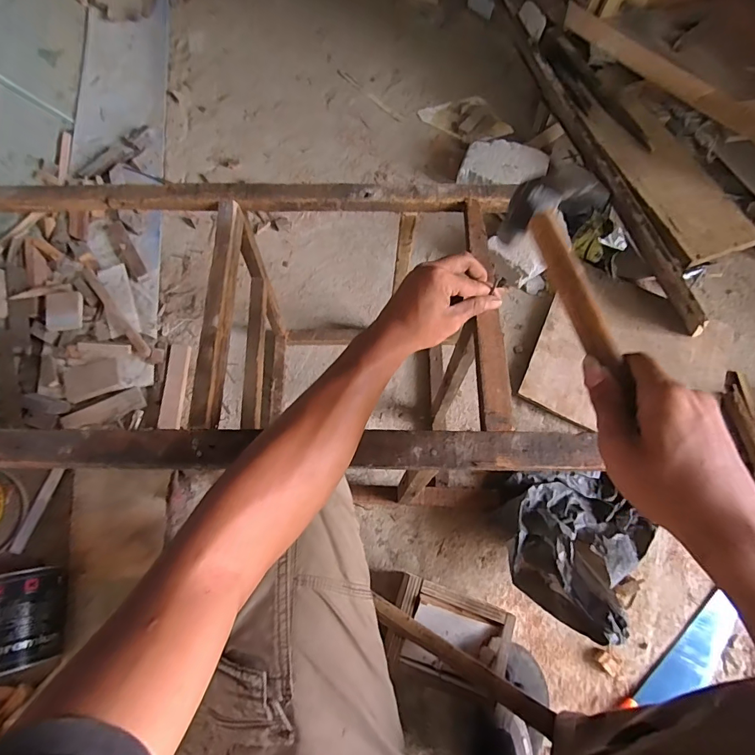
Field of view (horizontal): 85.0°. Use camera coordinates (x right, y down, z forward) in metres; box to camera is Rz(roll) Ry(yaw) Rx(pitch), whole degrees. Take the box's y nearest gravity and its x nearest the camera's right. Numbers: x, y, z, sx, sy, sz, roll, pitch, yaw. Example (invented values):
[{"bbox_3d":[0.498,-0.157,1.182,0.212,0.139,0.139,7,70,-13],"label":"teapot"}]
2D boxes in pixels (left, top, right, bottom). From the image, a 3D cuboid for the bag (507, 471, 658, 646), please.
[{"bbox_3d":[0.290,0.258,0.636,0.203,0.183,0.194,37,72,13],"label":"bag"}]

